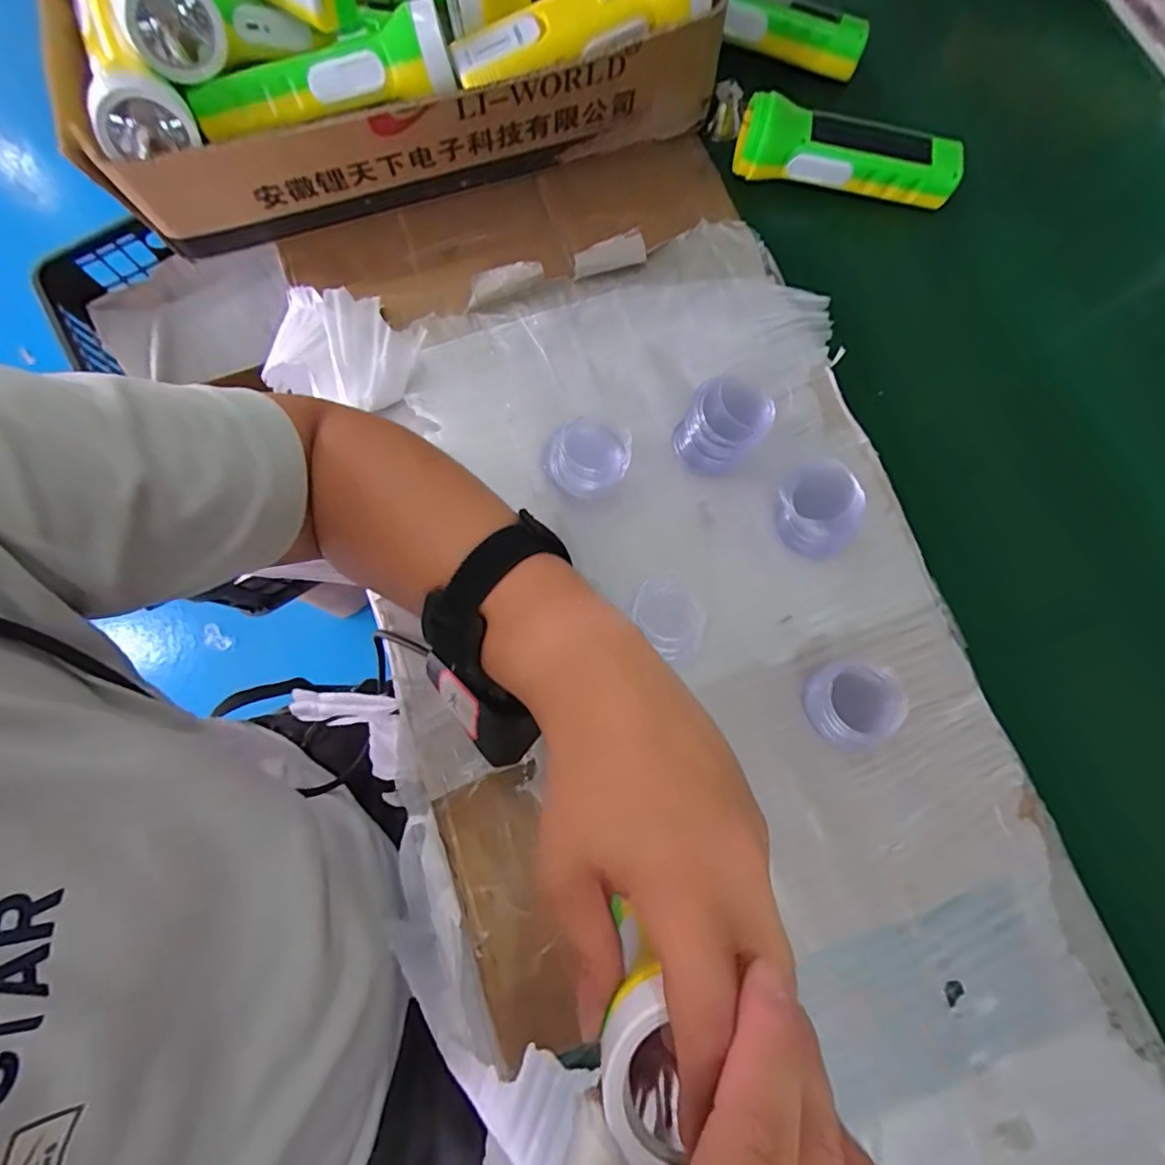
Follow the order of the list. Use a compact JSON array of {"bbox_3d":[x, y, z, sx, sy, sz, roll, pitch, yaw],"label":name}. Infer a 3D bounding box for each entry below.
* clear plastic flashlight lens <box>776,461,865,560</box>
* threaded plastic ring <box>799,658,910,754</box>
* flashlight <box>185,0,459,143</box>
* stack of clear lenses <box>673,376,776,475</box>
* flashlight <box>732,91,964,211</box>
[{"bbox_3d":[0.146,-0.046,0.357,0.043,0.034,0.057,-21,77,-5],"label":"clear plastic flashlight lens"},{"bbox_3d":[0.159,0.071,0.337,0.049,0.021,0.049,0,76,0],"label":"threaded plastic ring"},{"bbox_3d":[-0.160,-0.310,0.349,0.159,0.041,0.043,-17,77,-4],"label":"flashlight"},{"bbox_3d":[0.087,-0.097,0.361,0.050,0.053,0.043,43,80,9],"label":"stack of clear lenses"},{"bbox_3d":[0.195,-0.320,0.420,0.159,0.047,0.046,9,77,2],"label":"flashlight"}]

